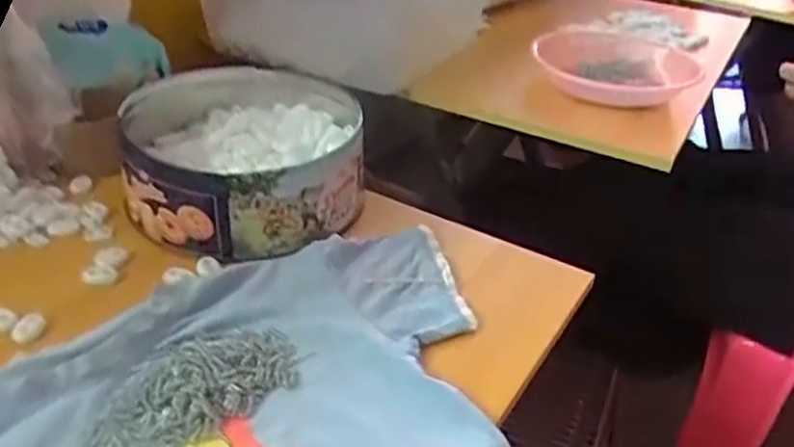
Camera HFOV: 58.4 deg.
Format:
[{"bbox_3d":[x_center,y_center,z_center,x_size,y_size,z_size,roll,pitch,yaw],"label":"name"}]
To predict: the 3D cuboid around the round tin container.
[{"bbox_3d":[-0.118,-0.063,0.573,0.179,0.061,0.204,-1,32,-8],"label":"round tin container"}]

